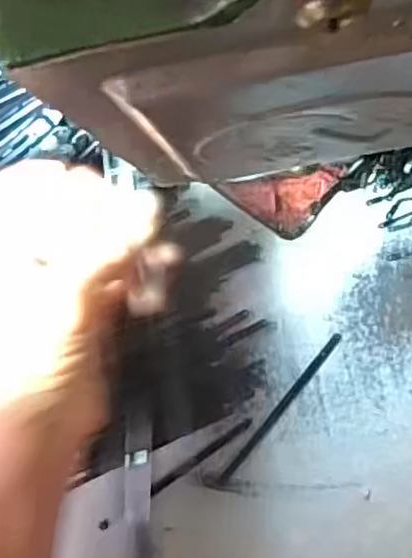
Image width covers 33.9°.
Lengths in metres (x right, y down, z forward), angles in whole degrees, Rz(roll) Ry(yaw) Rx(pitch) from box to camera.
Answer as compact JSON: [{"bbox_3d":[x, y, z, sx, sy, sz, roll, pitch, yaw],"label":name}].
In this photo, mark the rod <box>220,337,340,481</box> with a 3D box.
[{"bbox_3d":[0.039,0.068,0.352,0.006,0.004,0.097,39,93,5],"label":"rod"}]

